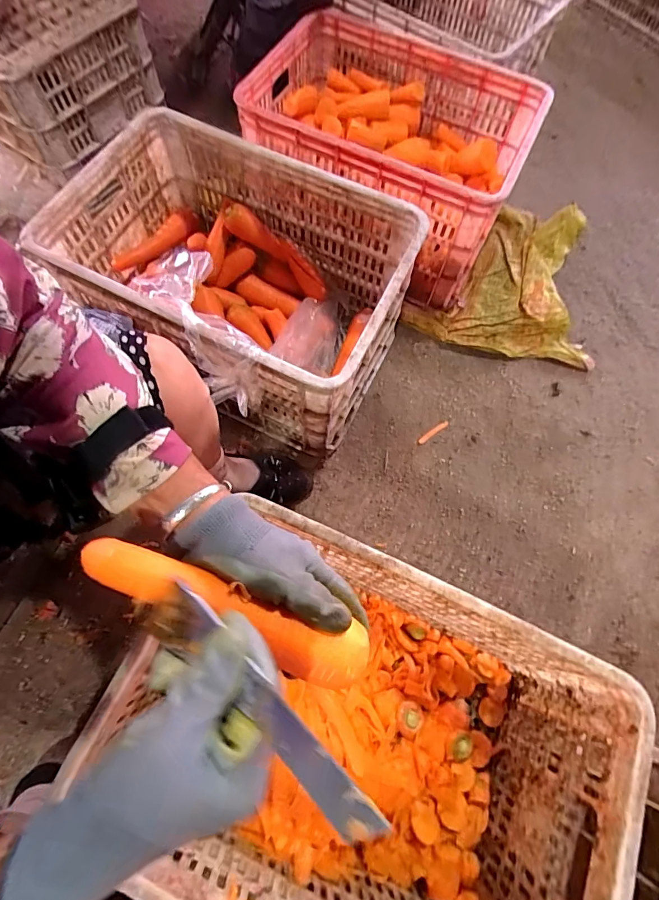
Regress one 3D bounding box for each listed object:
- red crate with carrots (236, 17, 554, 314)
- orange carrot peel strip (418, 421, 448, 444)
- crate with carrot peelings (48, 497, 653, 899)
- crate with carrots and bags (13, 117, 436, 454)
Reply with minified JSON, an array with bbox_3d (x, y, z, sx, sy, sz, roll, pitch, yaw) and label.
[{"bbox_3d":[0.127,-0.599,0.894,0.502,0.275,0.384,28,71,7],"label":"red crate with carrots"},{"bbox_3d":[0.204,-0.035,0.842,0.077,0.007,0.012,-35,73,-14],"label":"orange carrot peel strip"},{"bbox_3d":[0.054,0.351,0.540,0.472,0.282,0.355,24,71,6],"label":"crate with carrot peelings"},{"bbox_3d":[-0.148,-0.262,0.751,0.508,0.294,0.370,28,71,7],"label":"crate with carrots and bags"}]

